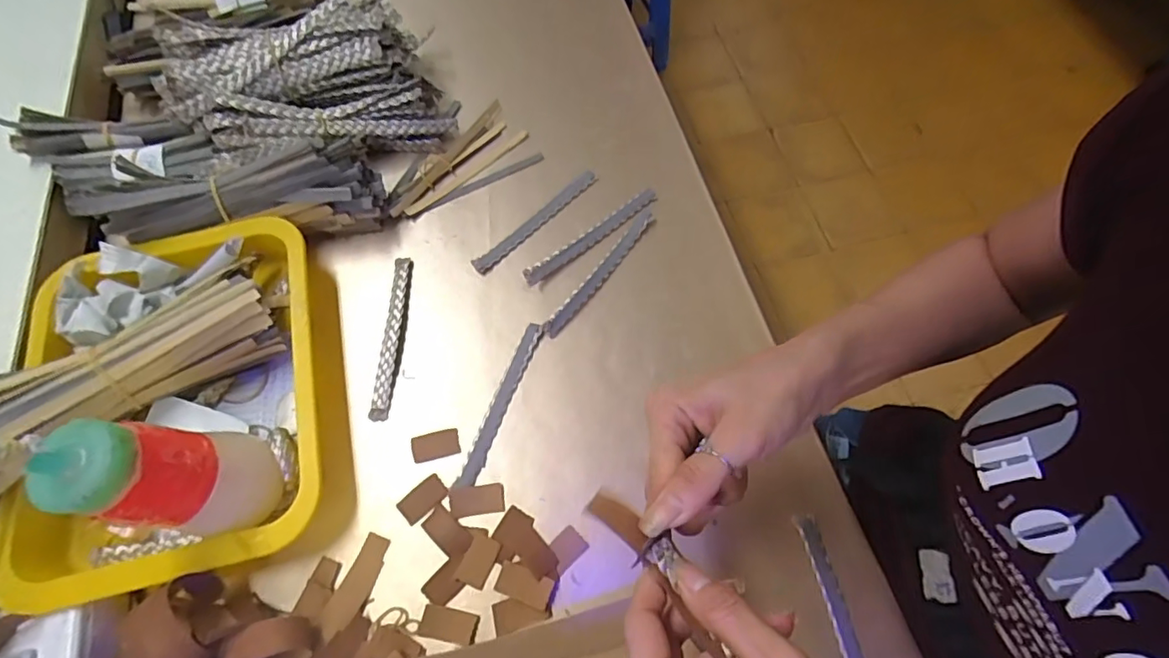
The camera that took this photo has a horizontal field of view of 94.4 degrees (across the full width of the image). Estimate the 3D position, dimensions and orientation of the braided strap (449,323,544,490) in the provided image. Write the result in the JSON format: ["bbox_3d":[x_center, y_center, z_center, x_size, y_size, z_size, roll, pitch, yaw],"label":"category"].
[{"bbox_3d":[-0.062,0.055,0.408,0.013,0.004,0.135,20,67,9],"label":"braided strap"}]

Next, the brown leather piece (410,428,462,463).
[{"bbox_3d":[-0.110,0.085,0.398,0.035,0.004,0.019,-13,66,-6],"label":"brown leather piece"}]

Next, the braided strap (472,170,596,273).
[{"bbox_3d":[-0.041,-0.095,0.477,0.139,0.007,0.013,-42,72,-17],"label":"braided strap"}]

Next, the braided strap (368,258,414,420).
[{"bbox_3d":[-0.152,0.004,0.432,0.015,0.007,0.137,1,65,1],"label":"braided strap"}]

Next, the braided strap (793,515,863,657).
[{"bbox_3d":[0.167,0.192,0.347,0.015,0.009,0.139,-10,66,-5],"label":"braided strap"}]

